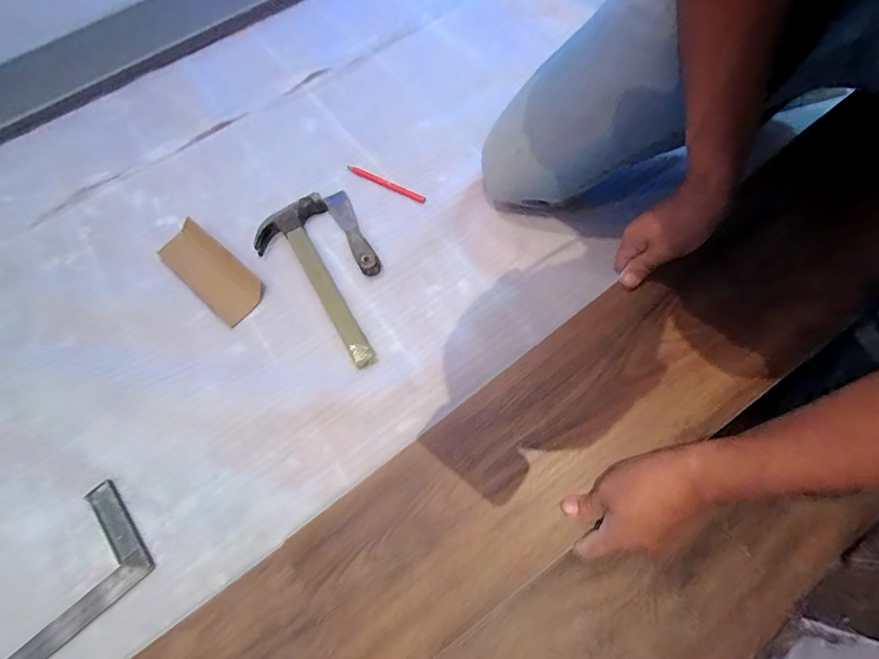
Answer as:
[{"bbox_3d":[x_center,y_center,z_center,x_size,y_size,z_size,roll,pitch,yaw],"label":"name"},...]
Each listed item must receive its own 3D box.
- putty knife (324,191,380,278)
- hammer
[{"bbox_3d":[-0.136,-0.152,0.629,0.037,0.020,0.175,-24,67,-8],"label":"putty knife"},{"bbox_3d":[-0.184,-0.068,0.594,0.114,0.023,0.294,-24,67,-8],"label":"hammer"}]

